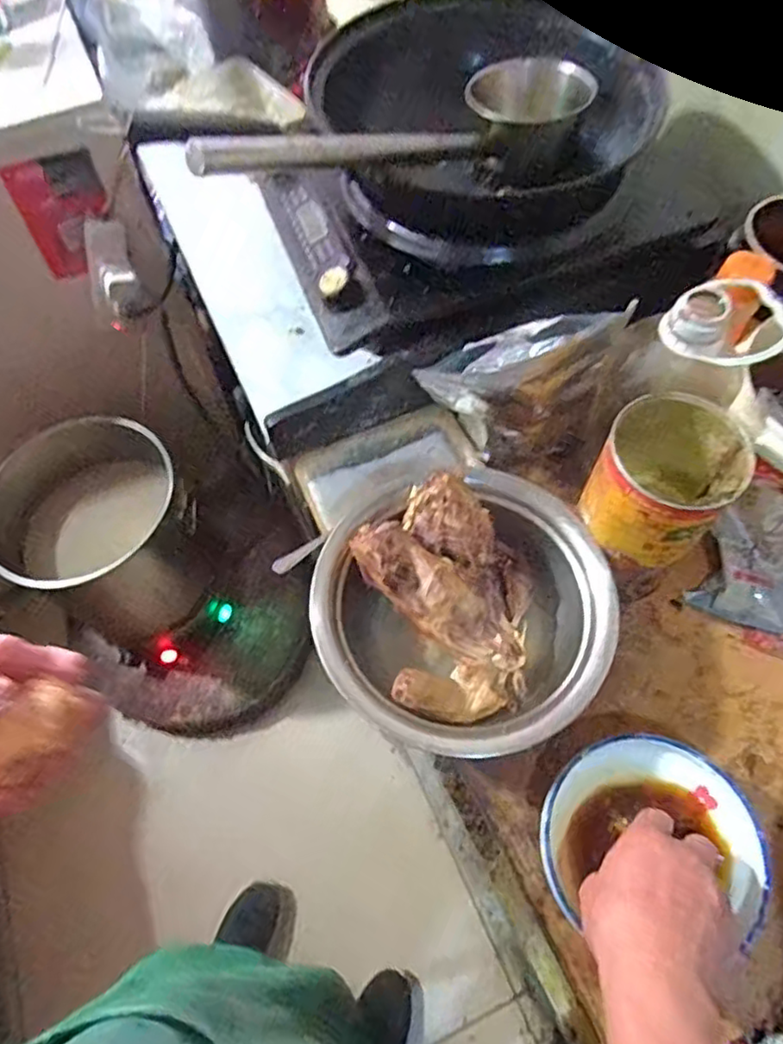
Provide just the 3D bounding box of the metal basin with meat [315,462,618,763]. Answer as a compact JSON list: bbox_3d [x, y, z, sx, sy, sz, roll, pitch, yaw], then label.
[{"bbox_3d":[0.064,0.068,0.565,0.242,0.097,0.210,24,65,15],"label":"metal basin with meat"}]

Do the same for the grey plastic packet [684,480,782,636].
[{"bbox_3d":[0.336,0.035,0.580,0.104,0.096,0.093,21,64,14],"label":"grey plastic packet"}]

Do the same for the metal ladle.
[{"bbox_3d":[0.019,-0.335,0.552,0.090,0.066,0.428,36,50,20],"label":"metal ladle"}]

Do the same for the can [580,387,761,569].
[{"bbox_3d":[0.214,-0.030,0.526,0.100,0.096,0.103,27,66,17],"label":"can"}]

